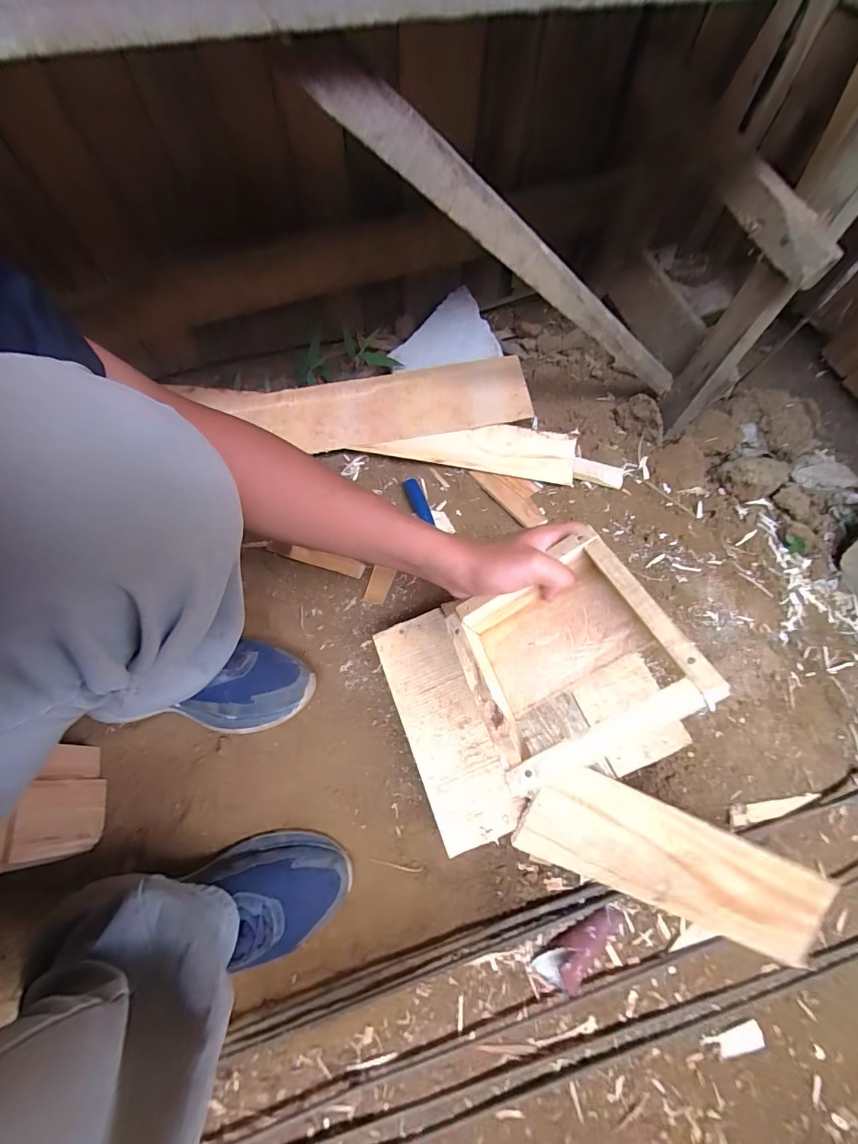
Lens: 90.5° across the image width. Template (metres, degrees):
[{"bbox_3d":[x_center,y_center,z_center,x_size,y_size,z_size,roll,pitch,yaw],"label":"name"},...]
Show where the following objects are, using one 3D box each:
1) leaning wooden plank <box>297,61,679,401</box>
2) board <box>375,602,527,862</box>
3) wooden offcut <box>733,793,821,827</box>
[{"bbox_3d":[0.168,-0.318,0.498,0.684,0.034,0.023,-2,62,-45],"label":"leaning wooden plank"},{"bbox_3d":[0.015,0.158,0.452,0.080,0.017,0.229,-21,70,-7],"label":"board"},{"bbox_3d":[0.438,0.297,0.534,0.144,0.007,0.021,-2,69,-15],"label":"wooden offcut"}]

